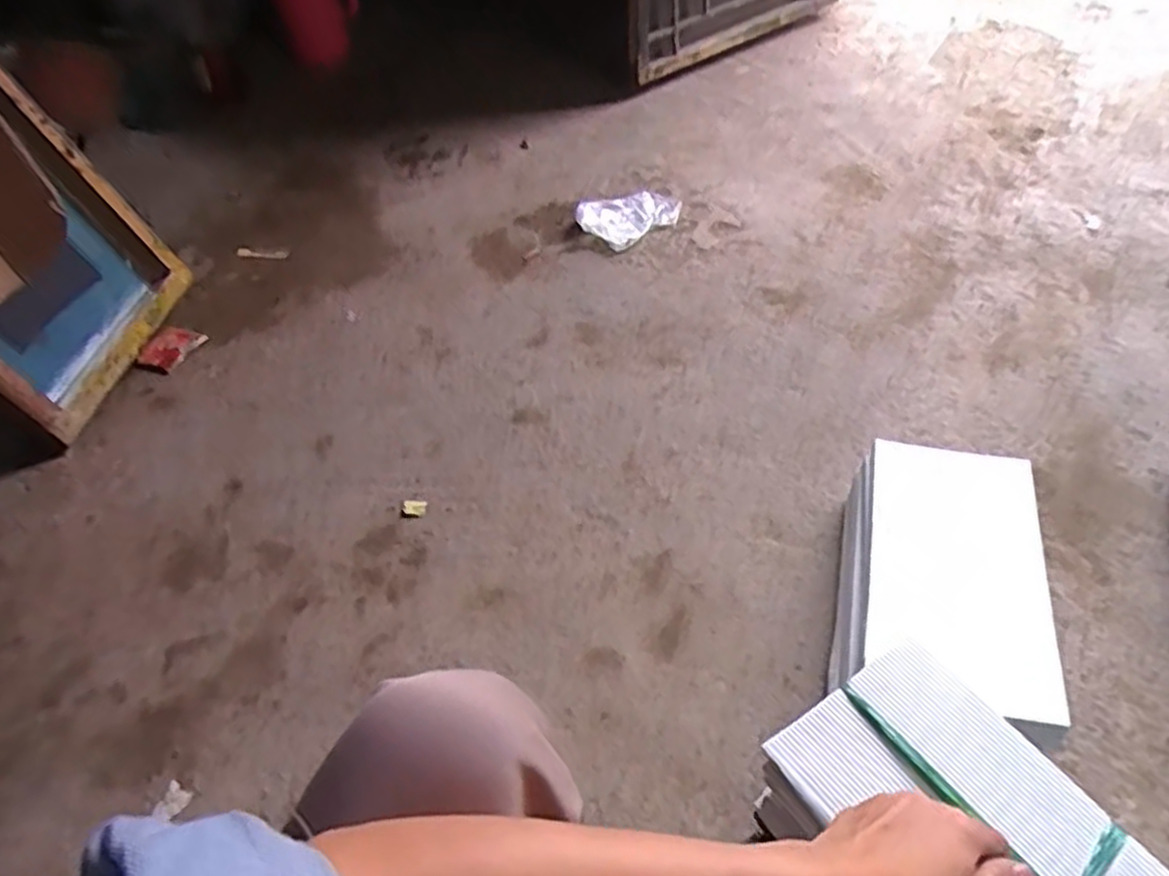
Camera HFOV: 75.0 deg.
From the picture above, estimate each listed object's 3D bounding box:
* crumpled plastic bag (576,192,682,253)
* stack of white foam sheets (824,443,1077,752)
[{"bbox_3d":[0.076,-0.391,1.322,0.176,0.022,0.140,-32,51,-24],"label":"crumpled plastic bag"},{"bbox_3d":[0.342,0.140,0.740,0.174,0.075,0.292,9,49,14],"label":"stack of white foam sheets"}]

